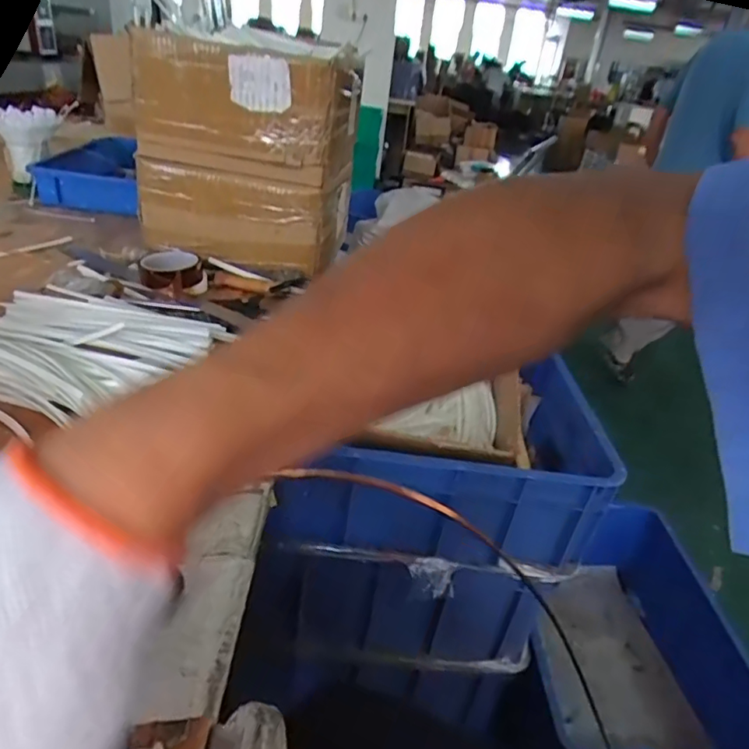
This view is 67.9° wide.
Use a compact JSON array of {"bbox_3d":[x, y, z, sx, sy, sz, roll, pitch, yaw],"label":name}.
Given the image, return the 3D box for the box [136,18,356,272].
[{"bbox_3d":[-0.218,-0.404,1.030,0.336,0.341,0.265,10,30,3],"label":"box"}]

